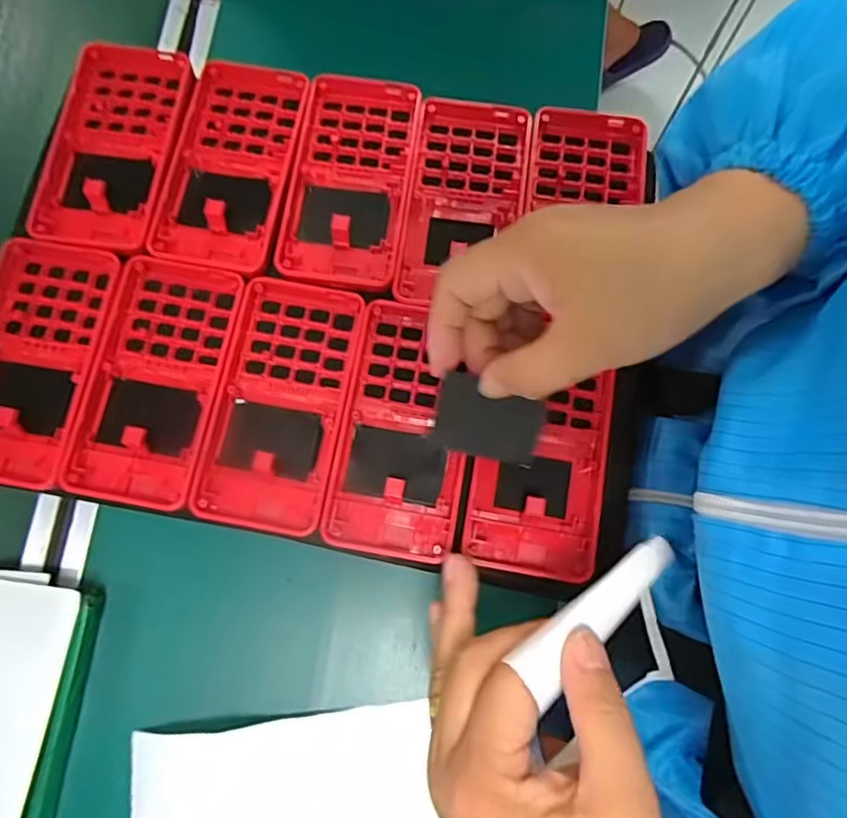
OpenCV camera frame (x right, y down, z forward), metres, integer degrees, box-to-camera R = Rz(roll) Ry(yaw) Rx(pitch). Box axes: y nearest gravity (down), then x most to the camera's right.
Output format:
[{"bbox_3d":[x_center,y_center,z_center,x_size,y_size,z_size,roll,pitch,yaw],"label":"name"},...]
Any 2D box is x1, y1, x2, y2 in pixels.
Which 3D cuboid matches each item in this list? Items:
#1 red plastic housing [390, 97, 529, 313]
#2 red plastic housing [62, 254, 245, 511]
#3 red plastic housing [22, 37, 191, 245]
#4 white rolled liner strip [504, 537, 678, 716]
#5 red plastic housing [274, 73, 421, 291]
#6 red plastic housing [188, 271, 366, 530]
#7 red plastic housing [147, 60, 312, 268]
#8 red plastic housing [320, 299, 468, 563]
[{"bbox_3d":[0.022,-0.110,0.318,0.061,0.011,0.121,9,78,2],"label":"red plastic housing"},{"bbox_3d":[-0.135,-0.016,0.296,0.062,0.011,0.122,10,78,2],"label":"red plastic housing"},{"bbox_3d":[-0.172,-0.146,0.330,0.070,0.016,0.127,9,78,2],"label":"red plastic housing"},{"bbox_3d":[0.067,0.077,0.227,0.082,0.006,0.018,-32,79,-25],"label":"white rolled liner strip"},{"bbox_3d":[-0.040,-0.124,0.321,0.062,0.019,0.123,8,78,2],"label":"red plastic housing"},{"bbox_3d":[-0.071,-0.003,0.296,0.062,0.012,0.121,10,78,2],"label":"red plastic housing"},{"bbox_3d":[-0.106,-0.133,0.324,0.063,0.016,0.123,9,78,2],"label":"red plastic housing"},{"bbox_3d":[-0.009,0.009,0.291,0.063,0.010,0.121,10,78,2],"label":"red plastic housing"}]

